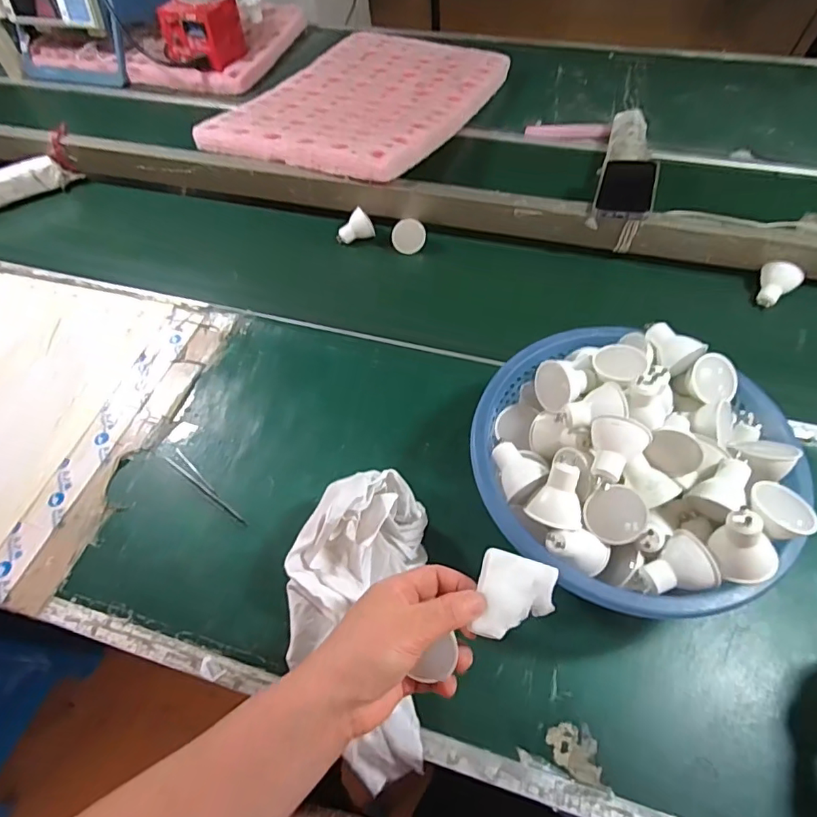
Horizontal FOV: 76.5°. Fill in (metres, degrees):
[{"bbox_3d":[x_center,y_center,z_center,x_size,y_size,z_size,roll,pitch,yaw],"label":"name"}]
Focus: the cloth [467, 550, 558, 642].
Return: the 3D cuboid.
[{"bbox_3d":[0.073,0.131,0.356,0.051,0.007,0.056,18,77,-3],"label":"cloth"}]

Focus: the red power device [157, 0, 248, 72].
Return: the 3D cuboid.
[{"bbox_3d":[-0.423,-0.784,1.061,0.116,0.124,0.138,26,61,20],"label":"red power device"}]

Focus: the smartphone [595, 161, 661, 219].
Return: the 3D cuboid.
[{"bbox_3d":[0.300,-0.305,0.707,0.071,0.014,0.140,16,58,14],"label":"smartphone"}]

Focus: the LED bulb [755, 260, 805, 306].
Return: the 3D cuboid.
[{"bbox_3d":[0.472,-0.160,0.667,0.045,0.042,0.048,37,65,25],"label":"LED bulb"}]

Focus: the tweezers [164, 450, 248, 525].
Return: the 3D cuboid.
[{"bbox_3d":[-0.221,0.087,0.561,0.129,0.004,0.017,37,65,25],"label":"tweezers"}]

